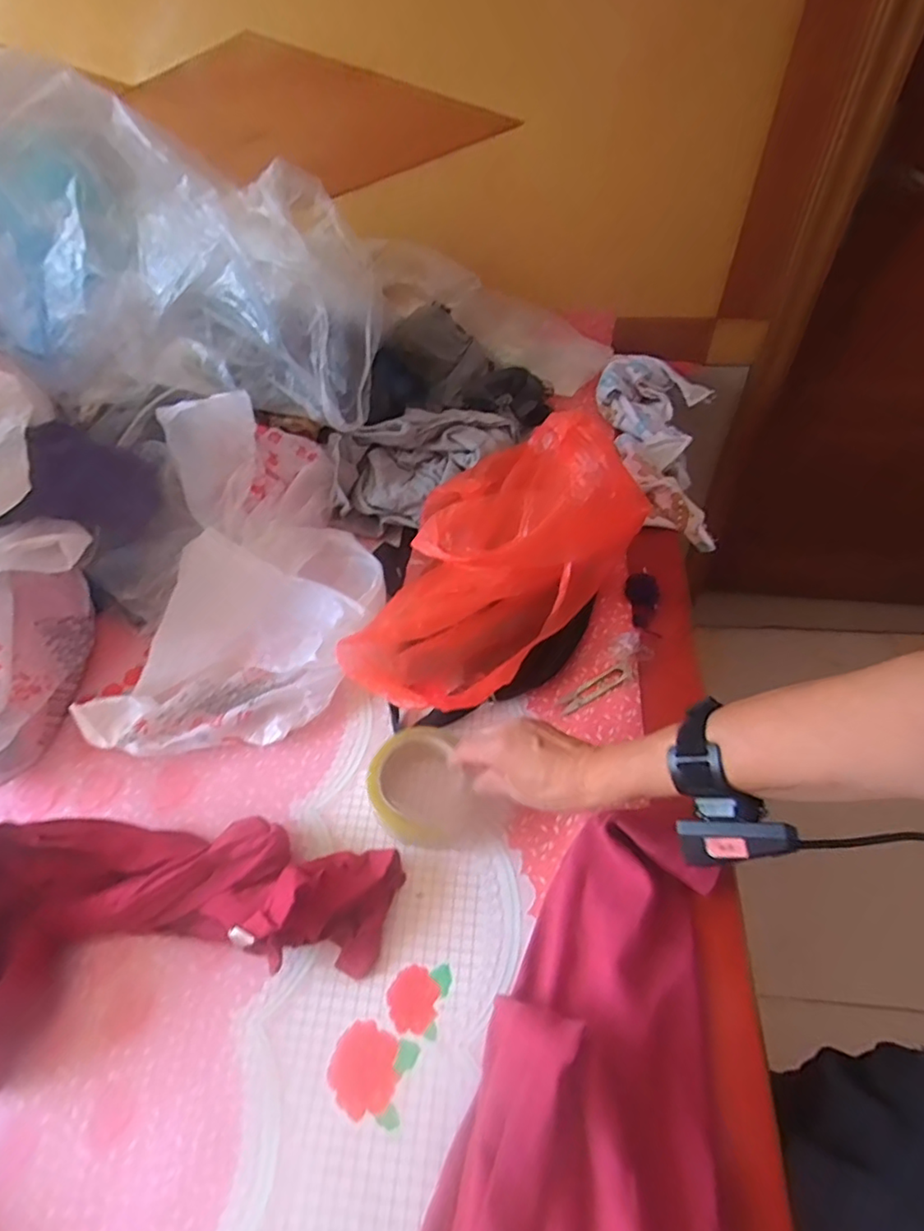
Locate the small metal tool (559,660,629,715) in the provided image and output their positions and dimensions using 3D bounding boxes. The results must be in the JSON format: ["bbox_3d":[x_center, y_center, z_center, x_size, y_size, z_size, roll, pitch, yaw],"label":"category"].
[{"bbox_3d":[0.141,0.076,0.641,0.085,0.009,0.019,-33,55,-4],"label":"small metal tool"}]

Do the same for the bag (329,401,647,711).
[{"bbox_3d":[0.026,-0.069,0.655,0.199,0.126,0.400,31,59,25],"label":"bag"}]

